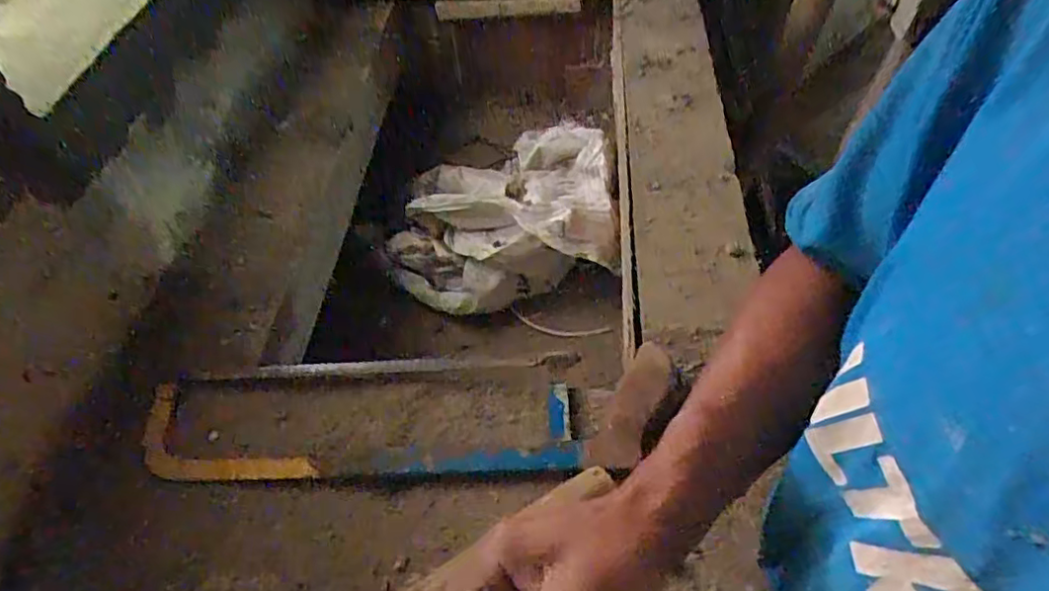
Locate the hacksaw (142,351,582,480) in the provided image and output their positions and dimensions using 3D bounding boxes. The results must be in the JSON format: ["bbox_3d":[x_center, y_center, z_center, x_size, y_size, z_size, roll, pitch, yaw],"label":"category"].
[{"bbox_3d":[-0.133,0.099,0.489,0.349,0.019,0.099,-2,53,0],"label":"hacksaw"}]

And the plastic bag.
[{"bbox_3d":[-0.032,-0.121,0.809,0.292,0.113,0.254,-3,53,-1],"label":"plastic bag"}]

